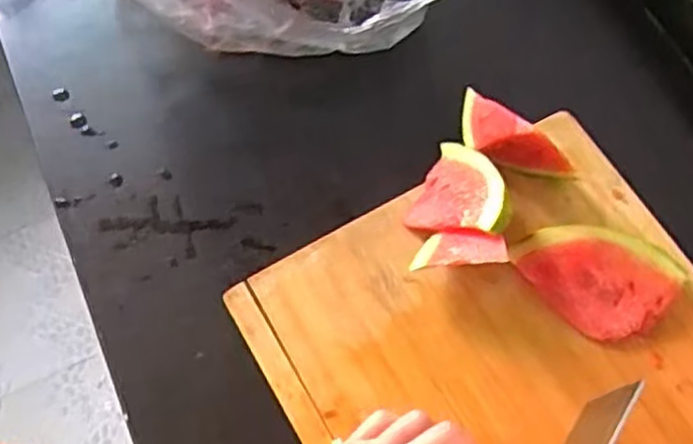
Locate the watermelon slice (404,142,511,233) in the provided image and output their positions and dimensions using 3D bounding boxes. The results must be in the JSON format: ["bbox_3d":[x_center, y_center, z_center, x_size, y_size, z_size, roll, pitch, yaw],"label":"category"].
[{"bbox_3d":[0.085,-0.025,0.531,0.064,0.053,0.071,20,70,10],"label":"watermelon slice"}]

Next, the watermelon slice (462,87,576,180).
[{"bbox_3d":[0.117,-0.060,0.540,0.095,0.055,0.029,41,75,17],"label":"watermelon slice"}]

